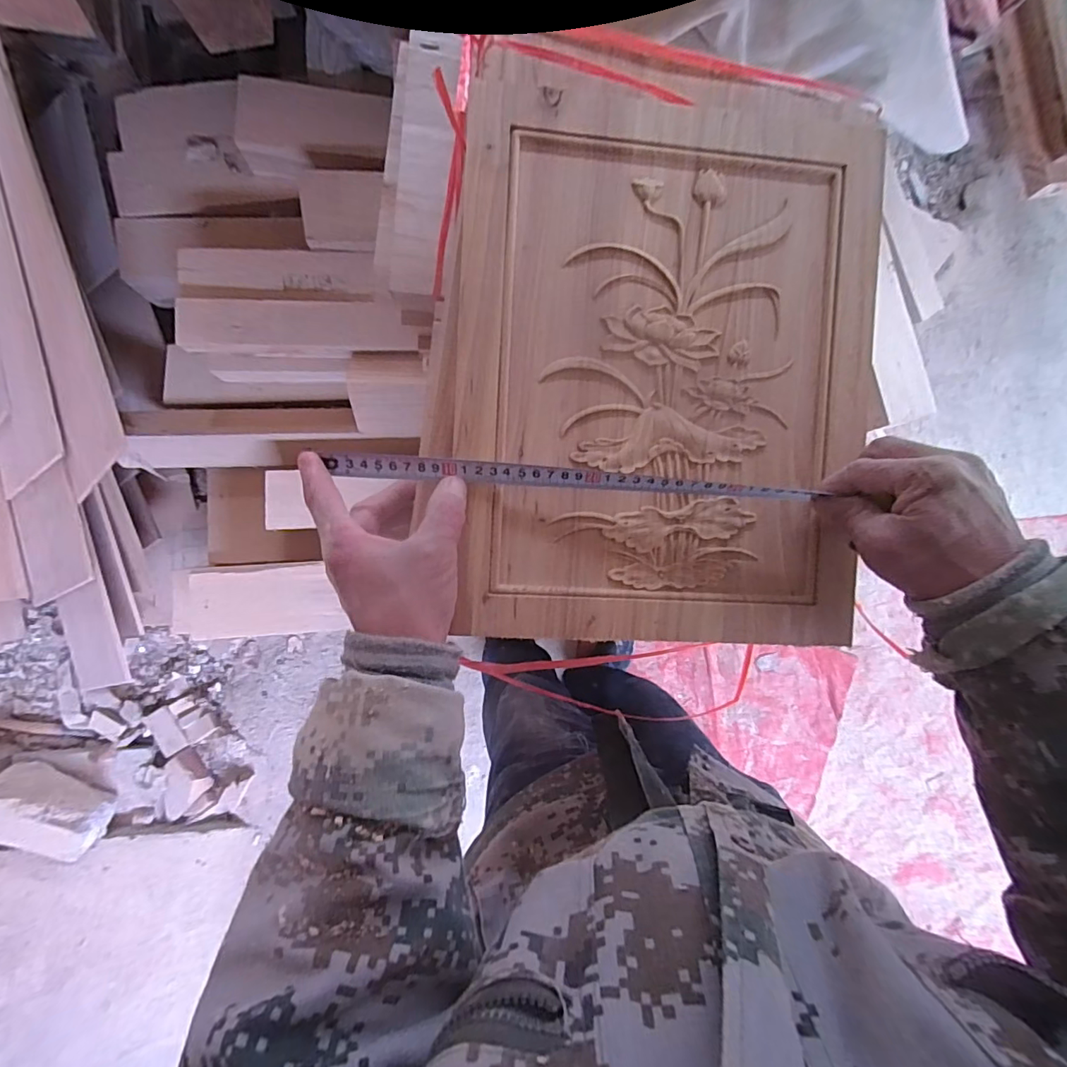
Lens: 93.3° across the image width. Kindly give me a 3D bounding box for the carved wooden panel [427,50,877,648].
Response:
[{"bbox_3d":[0.091,-0.132,0.365,0.314,0.023,0.416,3,89,-4],"label":"carved wooden panel"}]

